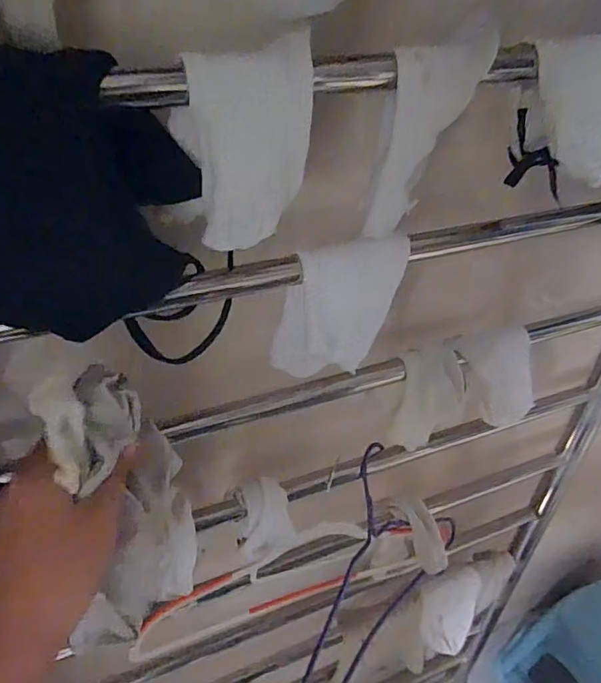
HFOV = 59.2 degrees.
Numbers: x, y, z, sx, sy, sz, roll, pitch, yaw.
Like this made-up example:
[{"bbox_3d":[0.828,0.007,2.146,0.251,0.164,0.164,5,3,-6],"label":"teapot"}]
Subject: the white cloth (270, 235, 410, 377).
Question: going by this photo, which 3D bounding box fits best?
[{"bbox_3d":[0.029,-0.025,0.420,0.099,0.108,0.033,3,34,2],"label":"white cloth"}]

